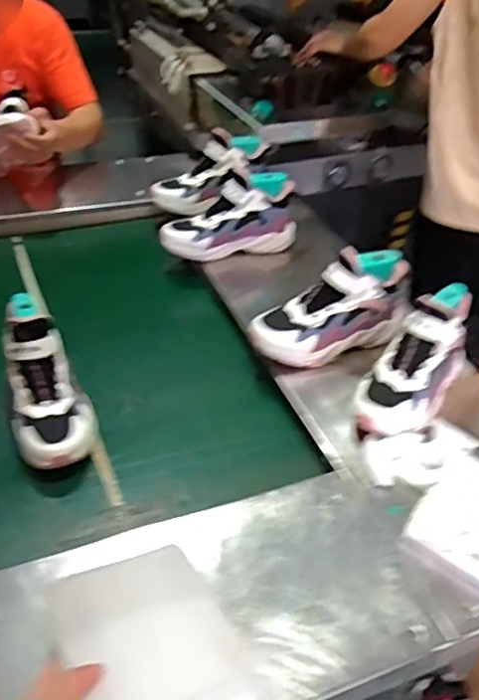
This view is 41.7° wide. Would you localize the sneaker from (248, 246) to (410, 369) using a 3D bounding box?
[{"bbox_3d":[0.137,-0.067,0.945,0.228,0.138,0.093,-16,44,-25],"label":"sneaker"}]

